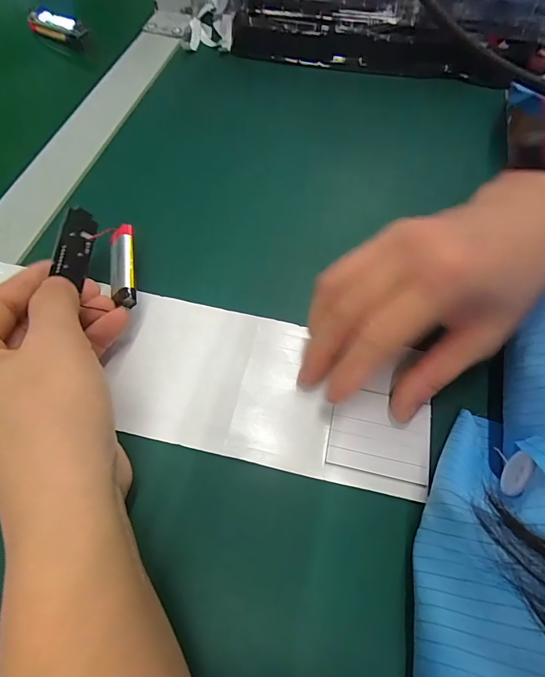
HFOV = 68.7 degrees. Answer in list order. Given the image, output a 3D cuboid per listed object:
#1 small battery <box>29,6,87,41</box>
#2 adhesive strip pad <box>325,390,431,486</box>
[{"bbox_3d":[-0.199,-0.289,0.367,0.059,0.015,0.015,27,63,12],"label":"small battery"},{"bbox_3d":[0.054,0.048,0.199,0.048,0.004,0.039,12,61,4],"label":"adhesive strip pad"}]

